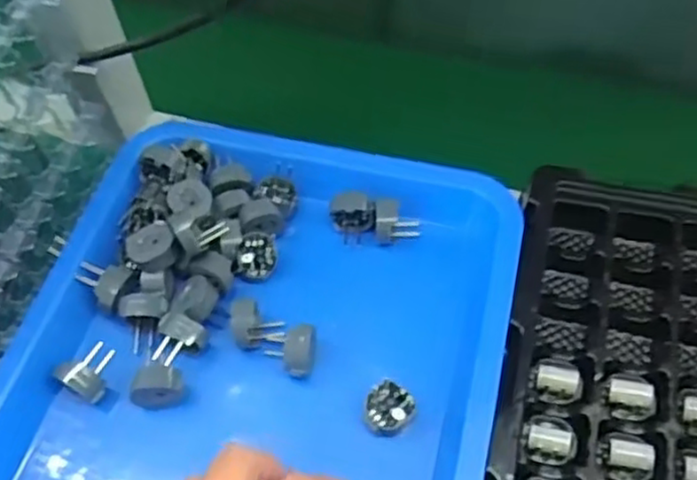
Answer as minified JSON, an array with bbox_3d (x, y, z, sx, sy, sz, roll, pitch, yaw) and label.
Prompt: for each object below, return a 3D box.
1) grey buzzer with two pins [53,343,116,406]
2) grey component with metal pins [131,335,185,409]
[{"bbox_3d":[-0.147,0.071,0.393,0.027,0.020,0.029,21,59,17],"label":"grey buzzer with two pins"},{"bbox_3d":[-0.104,0.075,0.394,0.026,0.022,0.033,2,56,5],"label":"grey component with metal pins"}]

